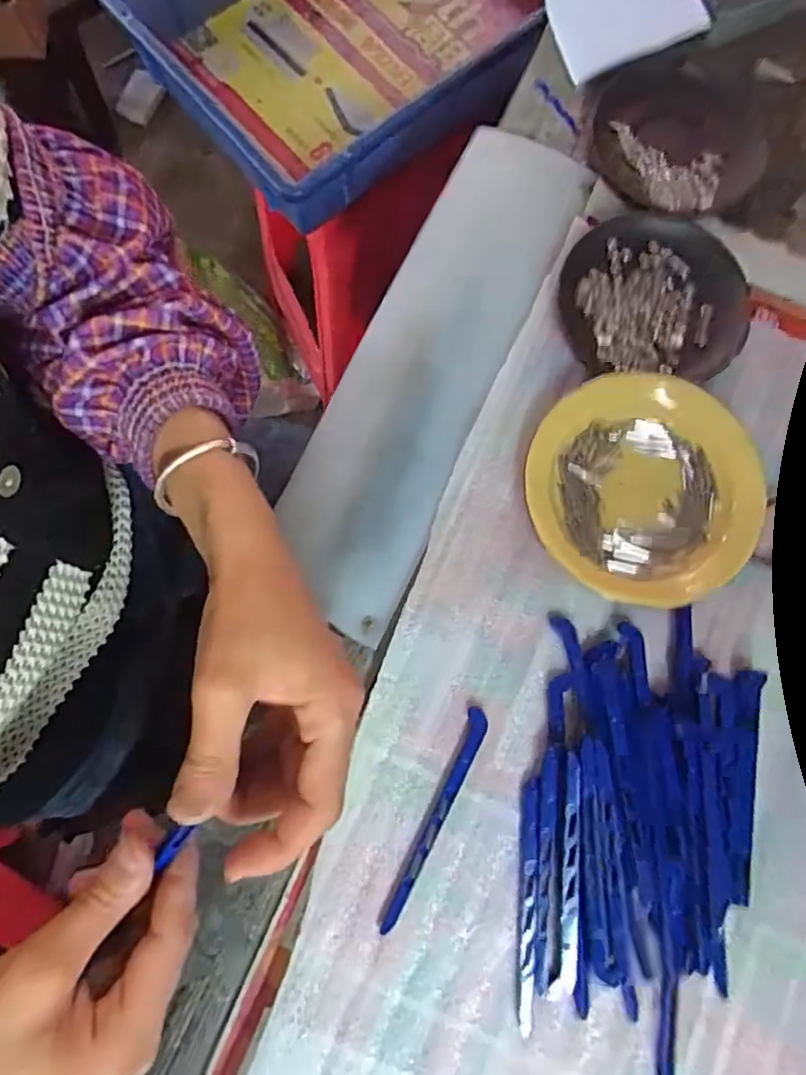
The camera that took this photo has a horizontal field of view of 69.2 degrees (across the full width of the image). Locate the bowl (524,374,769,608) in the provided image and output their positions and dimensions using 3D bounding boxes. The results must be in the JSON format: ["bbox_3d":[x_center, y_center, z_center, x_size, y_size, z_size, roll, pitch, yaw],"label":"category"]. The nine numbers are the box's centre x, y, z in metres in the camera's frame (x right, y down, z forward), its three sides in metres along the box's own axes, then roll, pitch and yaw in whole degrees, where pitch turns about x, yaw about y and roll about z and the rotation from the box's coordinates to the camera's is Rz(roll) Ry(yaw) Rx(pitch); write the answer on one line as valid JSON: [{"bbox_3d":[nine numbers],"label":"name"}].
[{"bbox_3d":[0.143,-0.029,0.345,0.132,0.021,0.128,0,79,-1],"label":"bowl"}]

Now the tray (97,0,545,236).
[{"bbox_3d":[-0.027,-0.524,0.573,0.447,0.092,0.330,-44,84,-9],"label":"tray"}]

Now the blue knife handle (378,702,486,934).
[{"bbox_3d":[0.018,0.150,0.314,0.011,0.007,0.120,25,80,4],"label":"blue knife handle"}]

